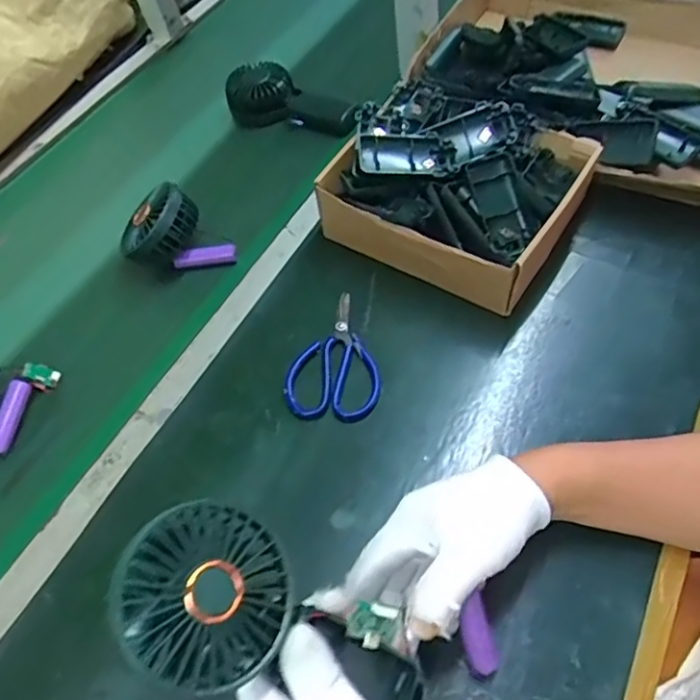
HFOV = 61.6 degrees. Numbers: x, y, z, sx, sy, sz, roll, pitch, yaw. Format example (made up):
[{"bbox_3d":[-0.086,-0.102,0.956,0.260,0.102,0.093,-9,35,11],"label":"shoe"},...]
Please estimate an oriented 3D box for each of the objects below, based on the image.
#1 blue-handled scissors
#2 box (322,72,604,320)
[{"bbox_3d":[-0.010,0.005,0.520,0.080,0.013,0.119,3,56,12],"label":"blue-handled scissors"},{"bbox_3d":[0.104,-0.158,0.573,0.214,0.086,0.198,25,63,21],"label":"box"}]

